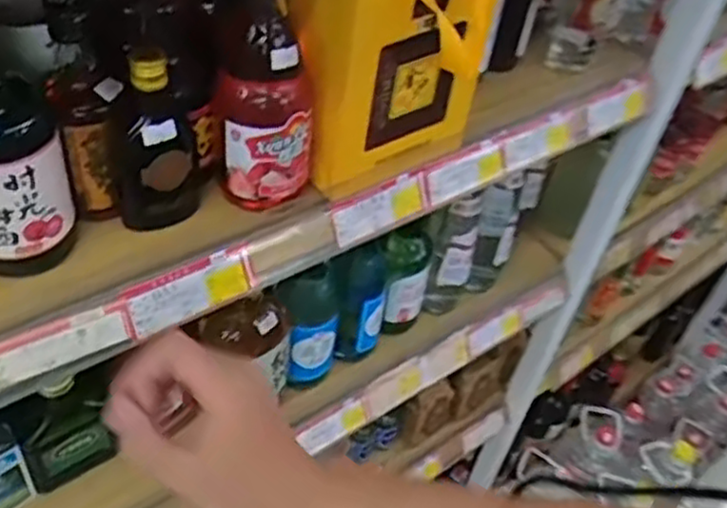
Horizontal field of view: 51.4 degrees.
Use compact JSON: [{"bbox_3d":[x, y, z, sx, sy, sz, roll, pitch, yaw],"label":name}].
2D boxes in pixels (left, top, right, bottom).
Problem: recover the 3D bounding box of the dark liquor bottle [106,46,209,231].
[{"bbox_3d":[-0.140,-0.083,0.502,0.058,0.123,0.065,-6,47,-14],"label":"dark liquor bottle"}]

